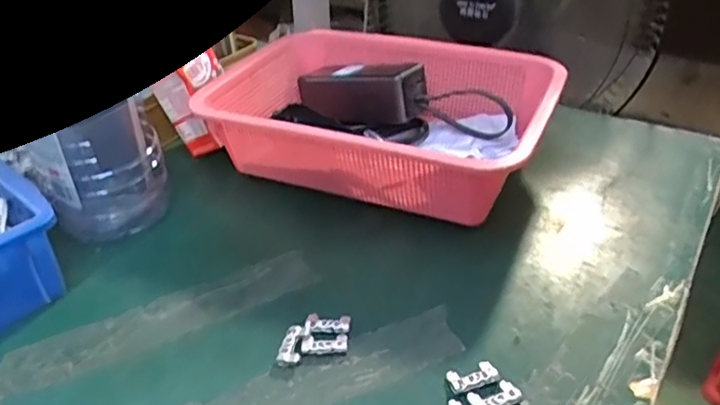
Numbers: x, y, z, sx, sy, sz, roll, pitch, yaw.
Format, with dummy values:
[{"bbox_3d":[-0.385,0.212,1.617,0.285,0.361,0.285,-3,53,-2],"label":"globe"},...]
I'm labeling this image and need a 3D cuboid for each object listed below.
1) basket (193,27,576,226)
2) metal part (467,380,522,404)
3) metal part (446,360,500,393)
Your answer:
[{"bbox_3d":[0.022,-0.080,0.586,0.307,0.091,0.219,14,37,22],"label":"basket"},{"bbox_3d":[0.080,0.115,0.363,0.029,0.007,0.017,-11,35,-14],"label":"metal part"},{"bbox_3d":[0.070,0.107,0.377,0.030,0.005,0.016,-13,35,-17],"label":"metal part"}]

